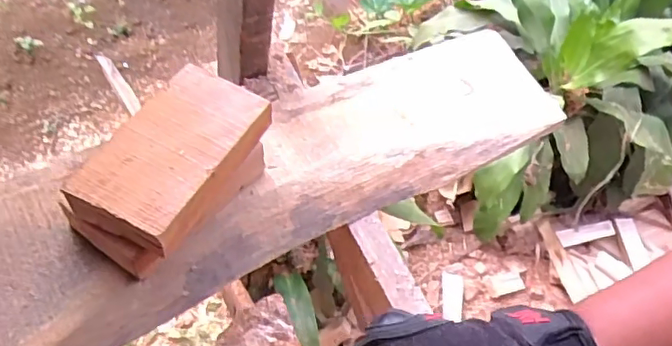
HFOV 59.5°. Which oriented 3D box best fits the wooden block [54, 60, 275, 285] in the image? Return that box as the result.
[{"bbox_3d":[-0.134,-0.004,0.499,0.100,0.071,0.167,28,60,12],"label":"wooden block"}]

